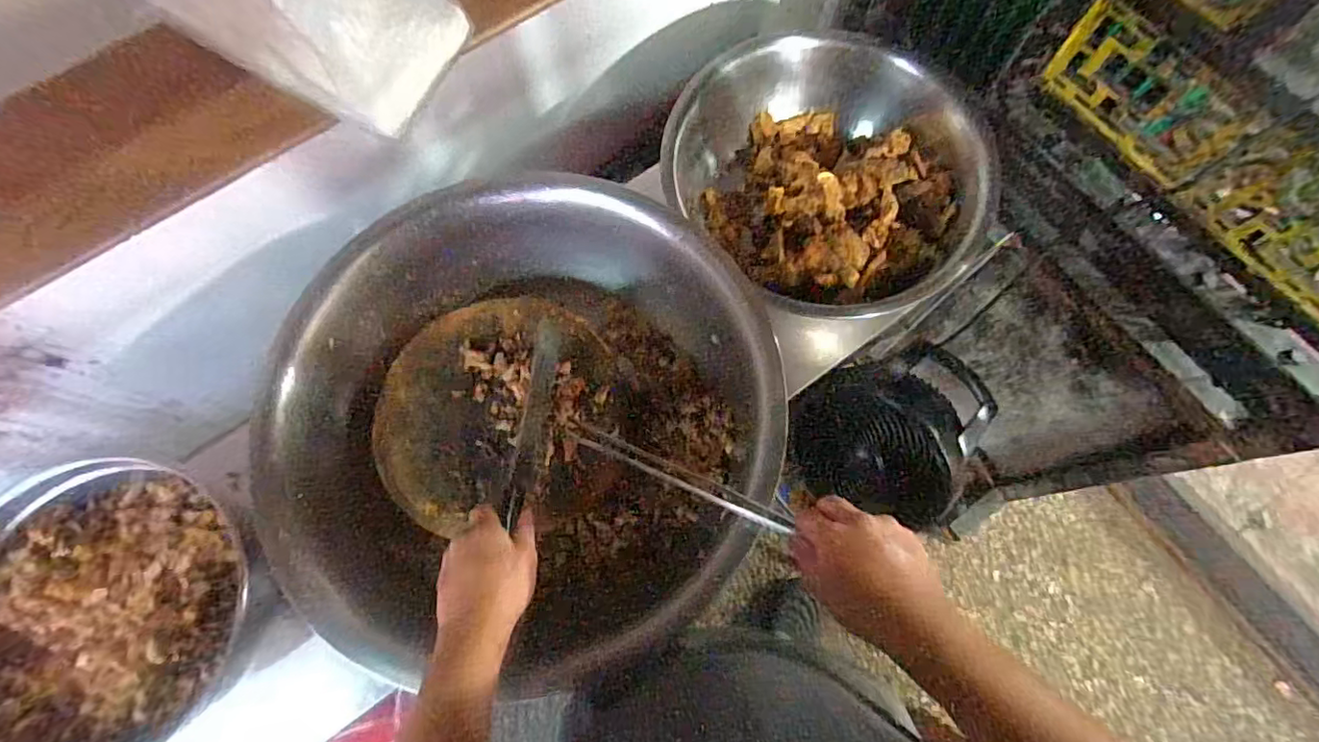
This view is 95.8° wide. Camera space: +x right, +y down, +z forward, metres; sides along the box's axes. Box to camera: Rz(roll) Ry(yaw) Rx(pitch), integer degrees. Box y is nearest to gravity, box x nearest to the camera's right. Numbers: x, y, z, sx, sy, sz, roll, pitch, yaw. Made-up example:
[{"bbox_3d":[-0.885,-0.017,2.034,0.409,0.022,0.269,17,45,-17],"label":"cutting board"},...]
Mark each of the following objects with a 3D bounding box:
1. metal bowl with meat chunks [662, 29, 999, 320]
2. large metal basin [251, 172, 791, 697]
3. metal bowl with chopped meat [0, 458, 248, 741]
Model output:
[{"bbox_3d":[0.224,-0.271,0.802,0.380,0.159,0.337,29,74,9],"label":"metal bowl with meat chunks"},{"bbox_3d":[-0.146,0.047,0.694,0.532,0.154,0.519,0,72,0],"label":"large metal basin"},{"bbox_3d":[-0.587,0.260,0.603,0.287,0.085,0.297,0,72,0],"label":"metal bowl with chopped meat"}]

